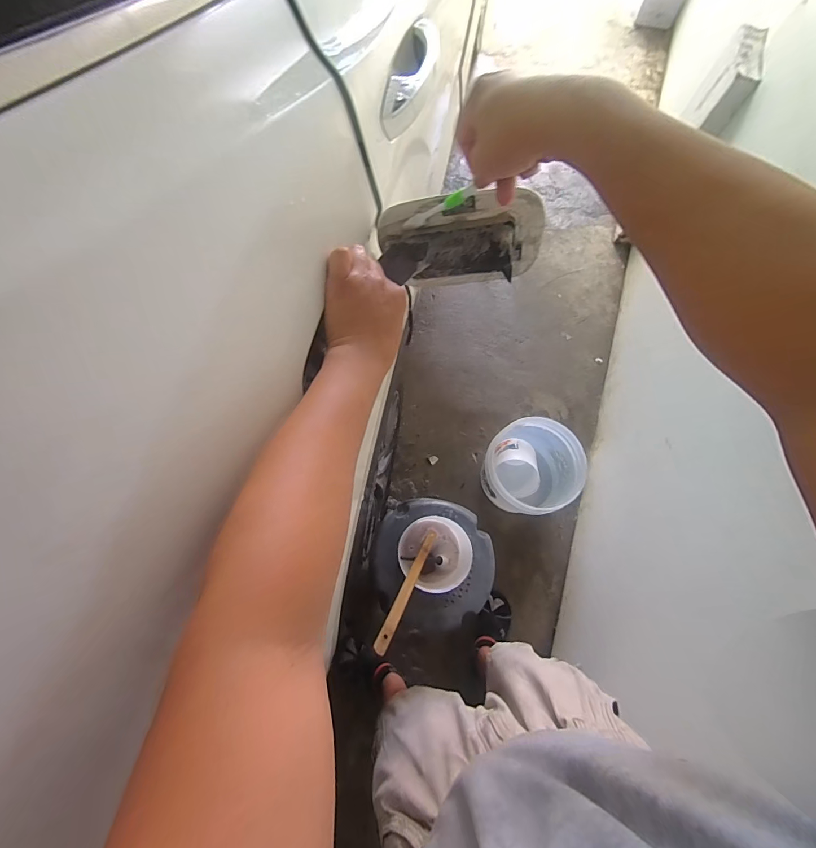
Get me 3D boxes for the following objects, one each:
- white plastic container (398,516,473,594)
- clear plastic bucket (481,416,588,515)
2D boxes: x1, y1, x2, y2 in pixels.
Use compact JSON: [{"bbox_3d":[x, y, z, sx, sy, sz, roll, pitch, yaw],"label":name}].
[{"bbox_3d":[0.066,0.295,0.850,0.173,0.140,0.160,0,72,-3],"label":"white plastic container"},{"bbox_3d":[0.420,0.170,1.304,0.294,0.281,0.297,1,72,-3],"label":"clear plastic bucket"}]

